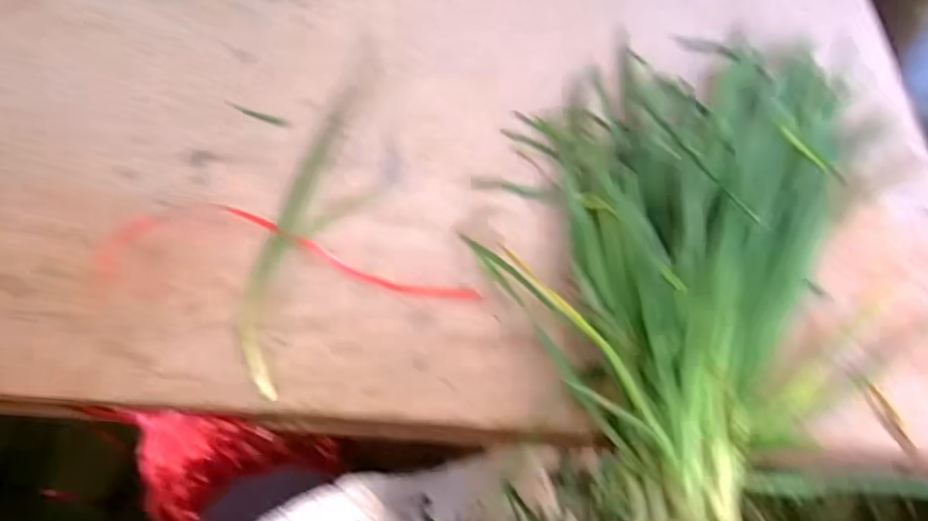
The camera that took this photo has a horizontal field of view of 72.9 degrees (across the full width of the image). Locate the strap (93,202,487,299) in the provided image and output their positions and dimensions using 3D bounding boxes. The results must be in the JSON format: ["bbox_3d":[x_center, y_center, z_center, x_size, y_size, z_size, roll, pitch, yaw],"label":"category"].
[{"bbox_3d":[-0.127,-0.010,0.457,0.279,0.007,0.068,3,57,3],"label":"strap"}]

